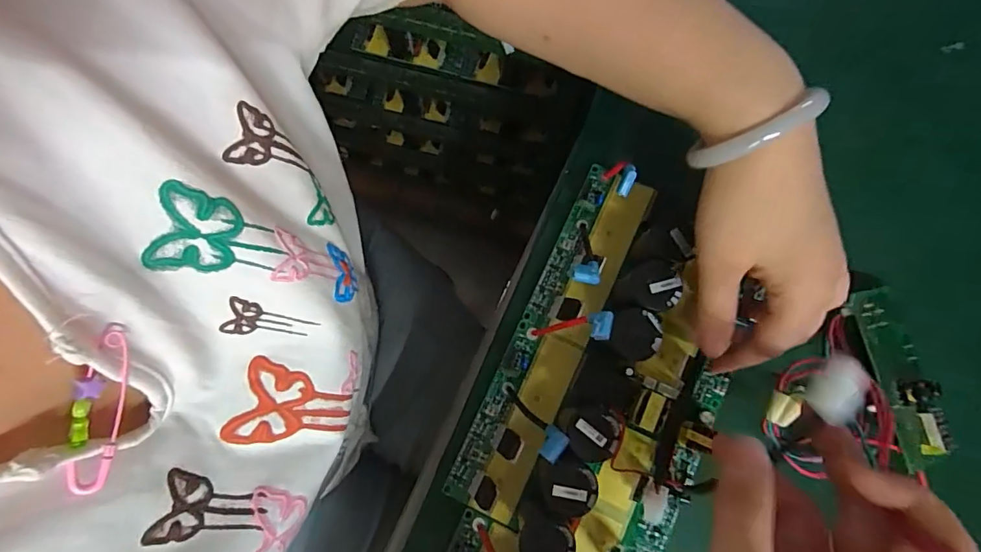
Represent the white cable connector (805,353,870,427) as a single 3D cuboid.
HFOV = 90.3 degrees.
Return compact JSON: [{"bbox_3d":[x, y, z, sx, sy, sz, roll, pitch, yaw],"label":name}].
[{"bbox_3d":[0.131,0.043,0.184,0.016,0.011,0.025,14,81,4],"label":"white cable connector"}]

